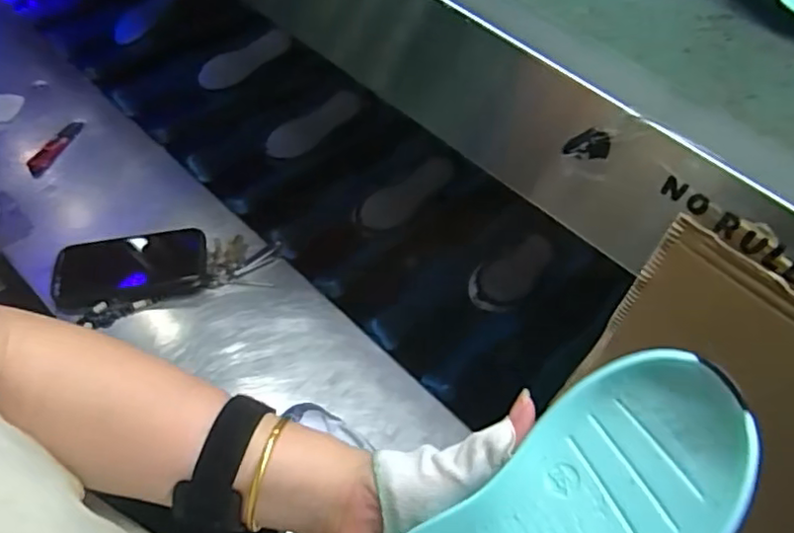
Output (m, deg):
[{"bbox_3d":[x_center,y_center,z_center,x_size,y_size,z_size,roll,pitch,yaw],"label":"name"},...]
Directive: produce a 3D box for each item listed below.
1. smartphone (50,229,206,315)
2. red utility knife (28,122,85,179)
[{"bbox_3d":[-0.308,0.006,0.705,0.168,0.012,0.090,-7,61,-8],"label":"smartphone"},{"bbox_3d":[-0.465,-0.161,0.831,0.026,0.012,0.102,19,53,7],"label":"red utility knife"}]

